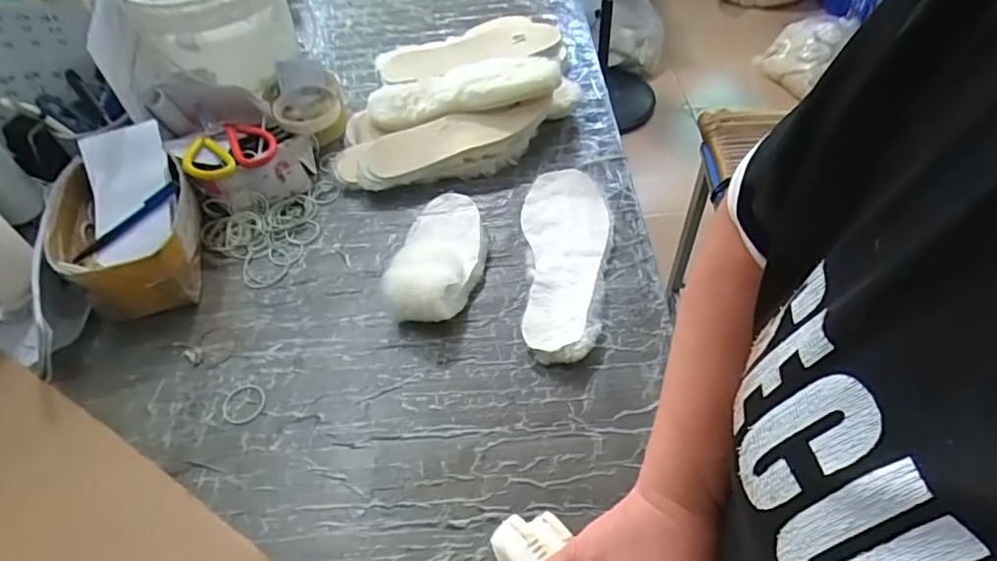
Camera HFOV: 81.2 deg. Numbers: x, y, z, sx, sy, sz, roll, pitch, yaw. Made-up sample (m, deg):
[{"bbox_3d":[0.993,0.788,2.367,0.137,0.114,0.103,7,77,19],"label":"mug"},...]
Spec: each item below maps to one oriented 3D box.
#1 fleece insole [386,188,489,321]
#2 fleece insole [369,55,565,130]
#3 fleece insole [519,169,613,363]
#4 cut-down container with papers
[{"bbox_3d":[-0.064,-0.034,0.656,0.093,0.052,0.181,10,53,12],"label":"fleece insole"},{"bbox_3d":[-0.049,-0.255,0.777,0.254,0.032,0.076,-9,50,10],"label":"fleece insole"},{"bbox_3d":[0.072,-0.027,0.653,0.095,0.018,0.266,3,51,7],"label":"fleece insole"},{"bbox_3d":[-0.423,-0.065,0.668,0.151,0.112,0.214,-29,55,-18],"label":"cut-down container with papers"}]

